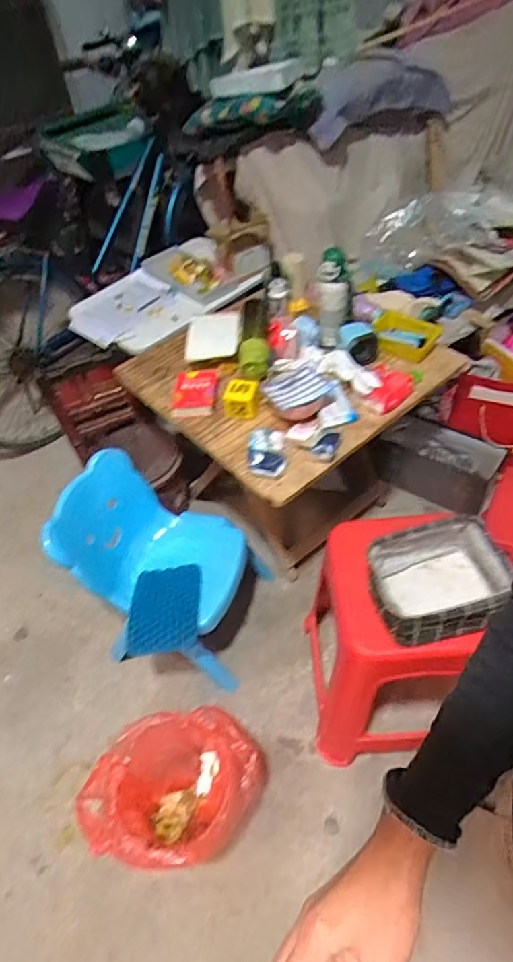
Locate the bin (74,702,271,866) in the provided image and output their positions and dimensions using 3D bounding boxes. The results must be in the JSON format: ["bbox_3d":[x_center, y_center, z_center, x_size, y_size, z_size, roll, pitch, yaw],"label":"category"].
[{"bbox_3d":[-0.159,0.644,1.069,0.350,0.215,0.264,-2,49,5],"label":"bin"}]

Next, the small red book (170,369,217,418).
[{"bbox_3d":[-0.151,-0.224,1.259,0.101,0.029,0.183,-4,49,3],"label":"small red book"}]

